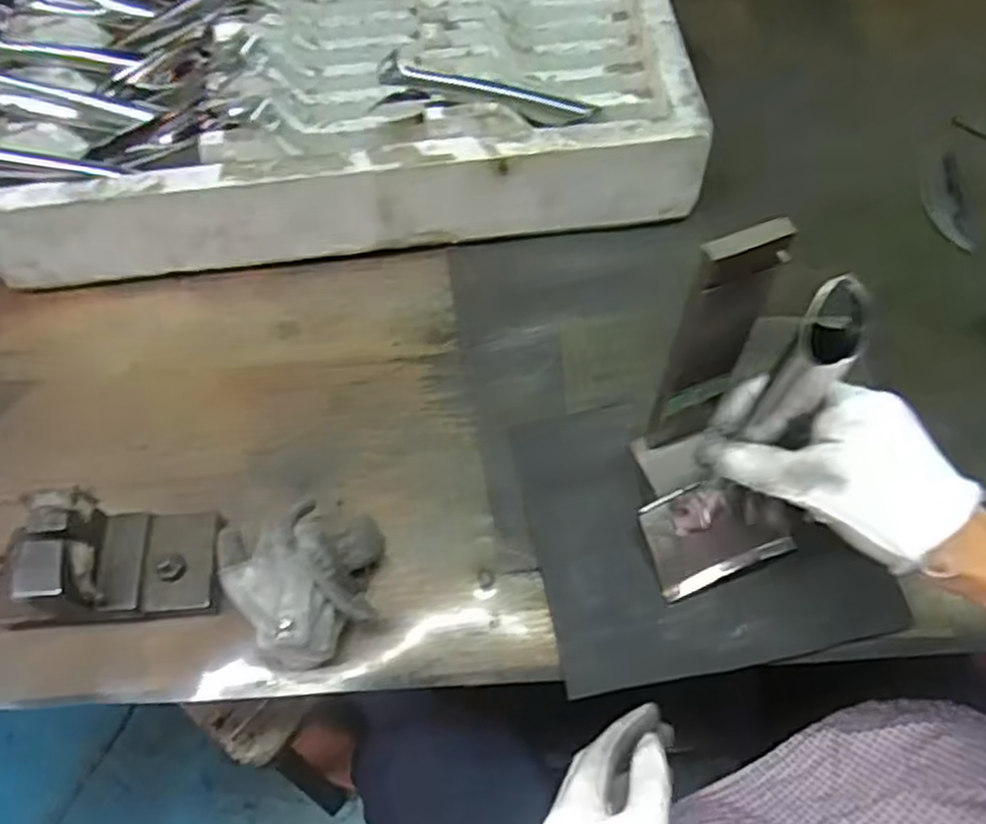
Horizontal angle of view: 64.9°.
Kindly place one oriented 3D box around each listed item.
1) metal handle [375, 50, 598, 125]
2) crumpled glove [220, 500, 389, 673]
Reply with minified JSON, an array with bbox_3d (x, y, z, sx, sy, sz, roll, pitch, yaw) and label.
[{"bbox_3d":[0.002,-0.235,0.569,0.172,0.022,0.013,4,58,-23],"label":"metal handle"},{"bbox_3d":[-0.112,0.099,0.460,0.085,0.059,0.095,-5,60,0],"label":"crumpled glove"}]

